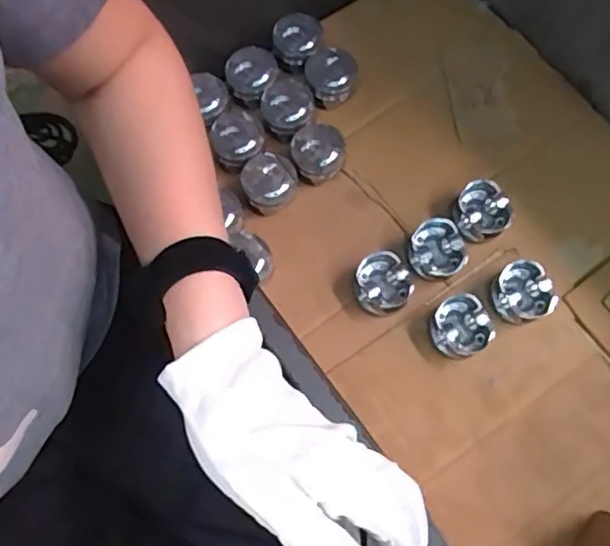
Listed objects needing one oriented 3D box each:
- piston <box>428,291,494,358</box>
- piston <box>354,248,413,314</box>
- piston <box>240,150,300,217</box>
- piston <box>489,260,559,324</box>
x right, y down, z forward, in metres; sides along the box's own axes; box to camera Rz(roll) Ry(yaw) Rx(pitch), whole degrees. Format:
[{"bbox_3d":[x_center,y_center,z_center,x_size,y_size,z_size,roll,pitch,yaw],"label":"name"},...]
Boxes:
[{"bbox_3d":[0.223,0.079,0.855,0.077,0.046,0.083,0,71,0],"label":"piston"},{"bbox_3d":[0.119,0.013,0.871,0.082,0.062,0.080,0,71,0],"label":"piston"},{"bbox_3d":[-0.055,-0.141,0.922,0.084,0.059,0.084,0,71,0],"label":"piston"},{"bbox_3d":[0.318,0.032,0.871,0.079,0.053,0.086,0,71,0],"label":"piston"}]

